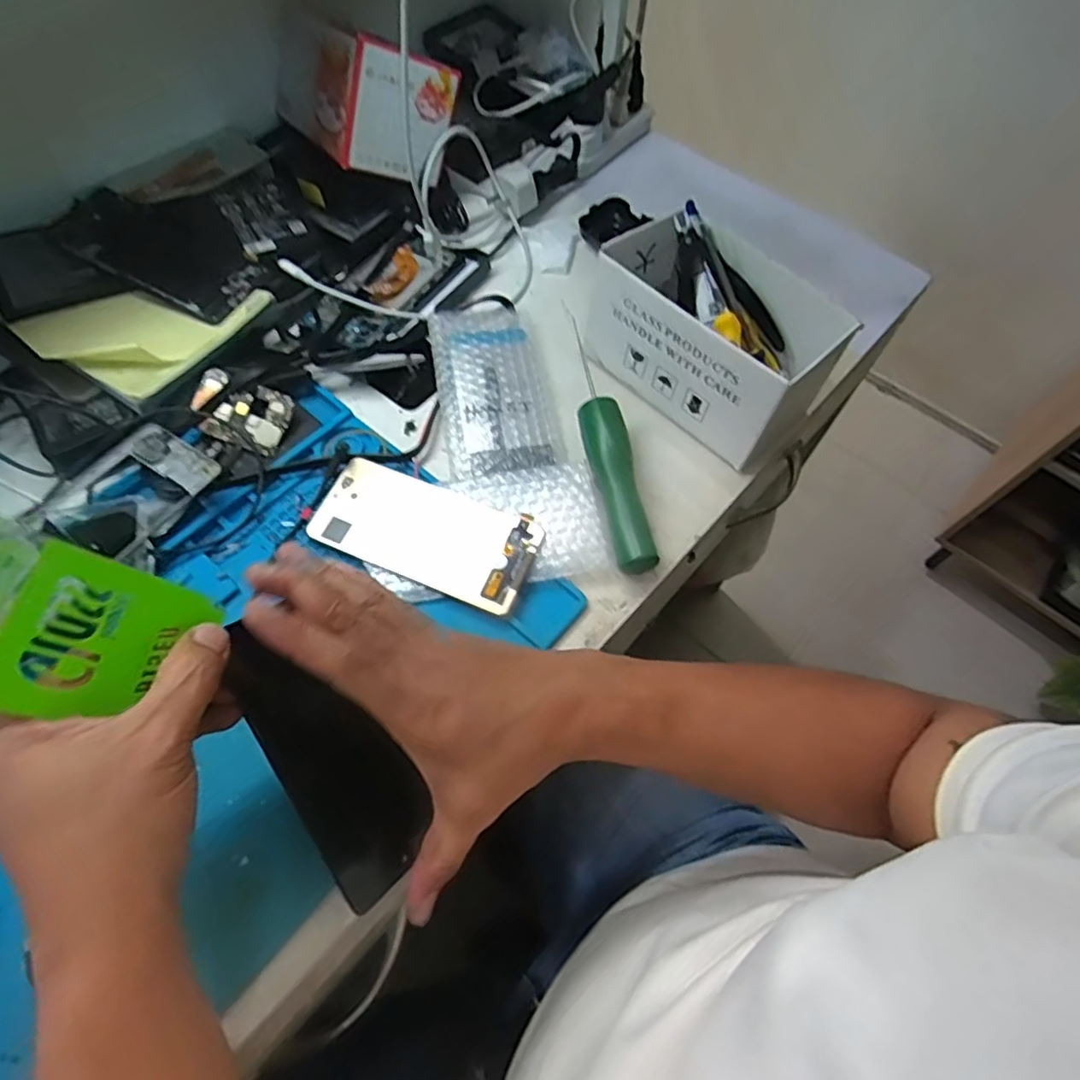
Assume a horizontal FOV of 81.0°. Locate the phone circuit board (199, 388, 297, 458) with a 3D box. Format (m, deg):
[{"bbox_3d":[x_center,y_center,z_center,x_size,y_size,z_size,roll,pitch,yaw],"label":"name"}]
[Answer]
[{"bbox_3d":[-0.220,-0.096,0.481,0.053,0.010,0.049,24,79,-9],"label":"phone circuit board"}]

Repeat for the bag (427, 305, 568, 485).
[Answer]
[{"bbox_3d":[-0.040,-0.130,0.519,0.088,0.018,0.177,-11,63,-8],"label":"bag"}]

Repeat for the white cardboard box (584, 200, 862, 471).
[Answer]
[{"bbox_3d":[0.135,-0.165,0.496,0.112,0.091,0.178,-41,70,-21],"label":"white cardboard box"}]

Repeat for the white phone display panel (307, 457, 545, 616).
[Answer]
[{"bbox_3d":[-0.081,-0.008,0.449,0.157,0.009,0.074,22,63,9],"label":"white phone display panel"}]

